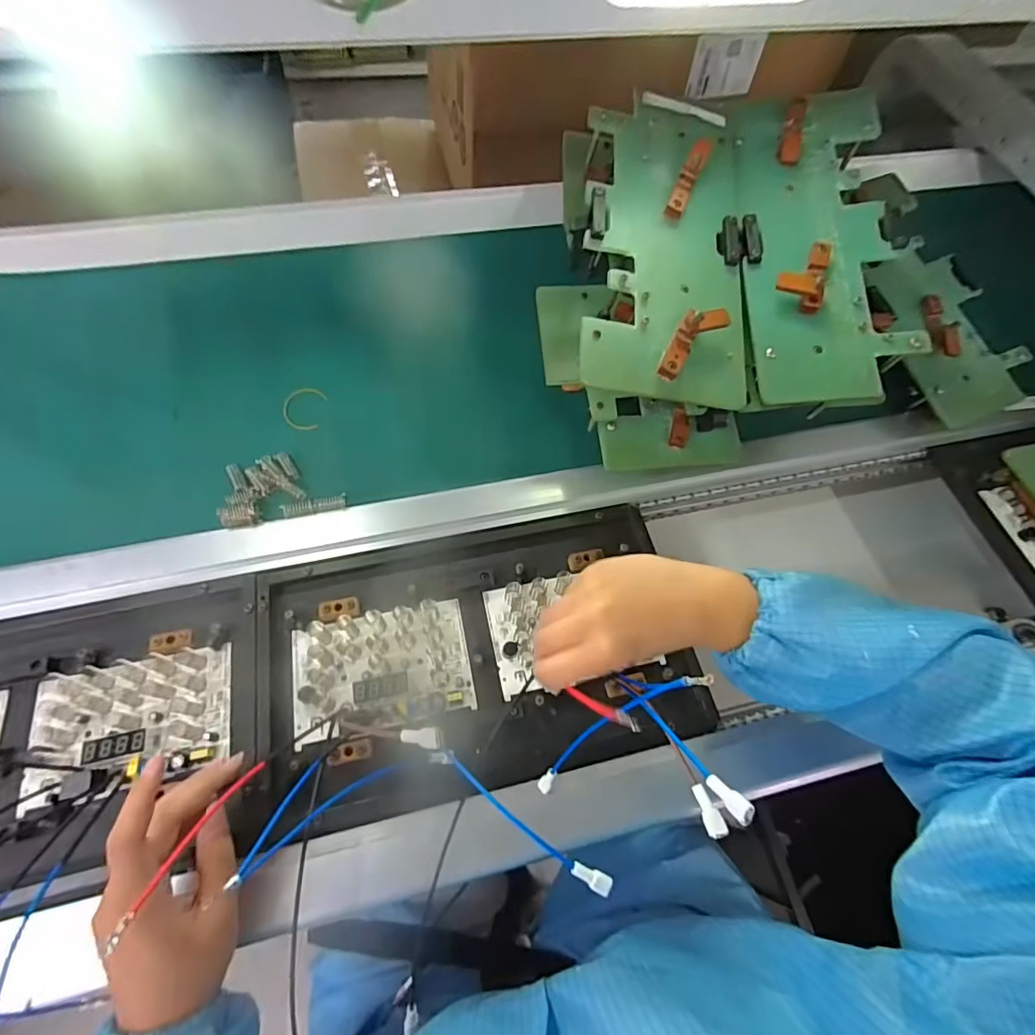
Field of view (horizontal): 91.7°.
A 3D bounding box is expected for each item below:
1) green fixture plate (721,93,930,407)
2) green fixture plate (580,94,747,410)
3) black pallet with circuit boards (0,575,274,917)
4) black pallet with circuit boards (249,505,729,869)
[{"bbox_3d":[0.252,-0.233,0.422,0.126,0.031,0.290,4,78,-2],"label":"green fixture plate"},{"bbox_3d":[0.121,-0.223,0.404,0.127,0.026,0.275,5,76,-1],"label":"green fixture plate"},{"bbox_3d":[-0.368,0.168,0.364,0.349,0.037,0.203,-9,63,-9],"label":"black pallet with circuit boards"},{"bbox_3d":[-0.031,0.107,0.407,0.331,0.021,0.207,-11,63,-10],"label":"black pallet with circuit boards"}]

